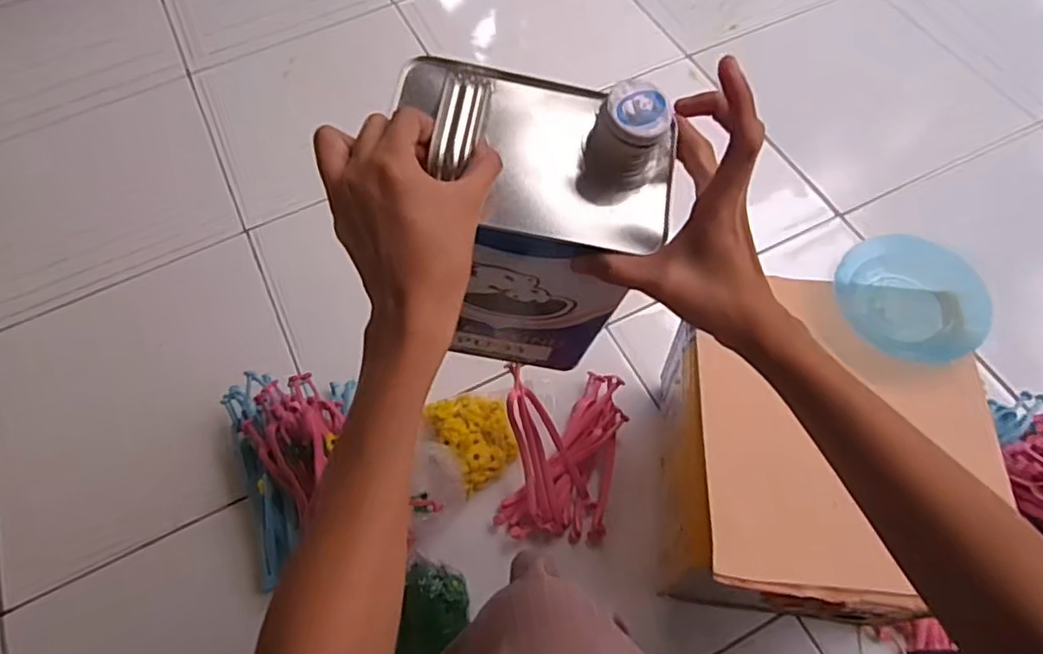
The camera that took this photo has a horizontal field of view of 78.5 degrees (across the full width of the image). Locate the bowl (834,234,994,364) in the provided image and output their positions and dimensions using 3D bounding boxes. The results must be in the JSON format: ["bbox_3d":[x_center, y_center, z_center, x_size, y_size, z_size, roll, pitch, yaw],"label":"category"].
[{"bbox_3d":[0.353,-0.027,0.578,0.116,0.034,0.126,-1,62,2],"label":"bowl"}]

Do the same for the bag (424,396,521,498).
[{"bbox_3d":[-0.052,0.129,0.779,0.091,0.027,0.113,-30,65,-13],"label":"bag"}]

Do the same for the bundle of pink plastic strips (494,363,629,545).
[{"bbox_3d":[0.047,0.133,0.737,0.131,0.095,0.196,5,62,5],"label":"bundle of pink plastic strips"}]

